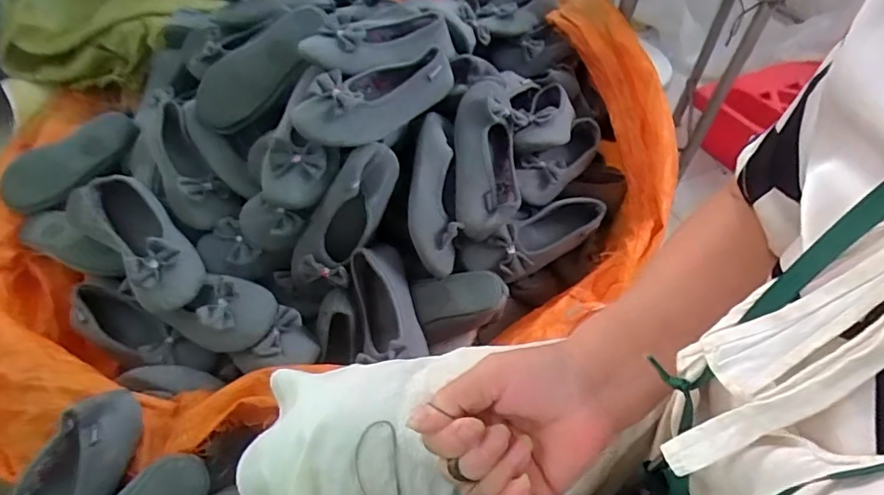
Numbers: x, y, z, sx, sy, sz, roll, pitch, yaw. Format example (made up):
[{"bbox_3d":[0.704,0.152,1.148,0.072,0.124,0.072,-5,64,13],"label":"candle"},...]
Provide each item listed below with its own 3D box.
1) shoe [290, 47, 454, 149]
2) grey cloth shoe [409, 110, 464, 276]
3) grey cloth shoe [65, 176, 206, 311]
[{"bbox_3d":[-0.090,-0.208,0.703,0.091,0.057,0.217,35,54,24],"label":"shoe"},{"bbox_3d":[-0.011,-0.083,0.728,0.068,0.058,0.240,2,66,-3],"label":"grey cloth shoe"},{"bbox_3d":[-0.435,-0.008,0.758,0.227,0.098,0.104,34,54,24],"label":"grey cloth shoe"}]

